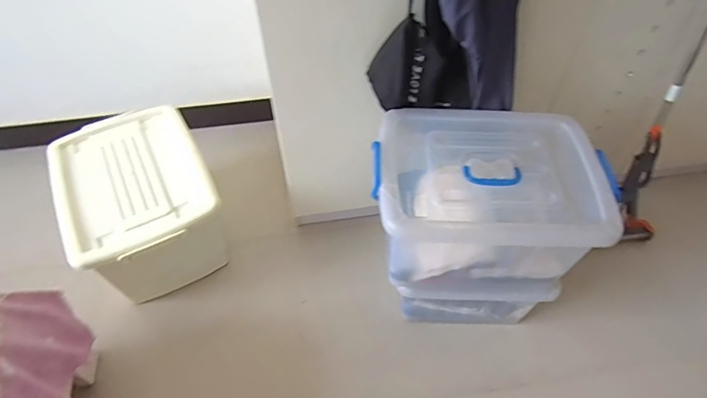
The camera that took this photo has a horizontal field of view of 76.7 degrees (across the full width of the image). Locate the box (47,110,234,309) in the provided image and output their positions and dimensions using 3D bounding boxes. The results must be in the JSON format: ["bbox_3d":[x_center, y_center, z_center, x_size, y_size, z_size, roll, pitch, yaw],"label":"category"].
[{"bbox_3d":[-0.636,0.024,1.393,0.387,0.335,0.506,-24,56,-17],"label":"box"}]

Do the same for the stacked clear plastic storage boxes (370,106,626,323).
[{"bbox_3d":[0.305,0.079,1.163,0.503,0.491,0.352,2,52,2],"label":"stacked clear plastic storage boxes"}]

